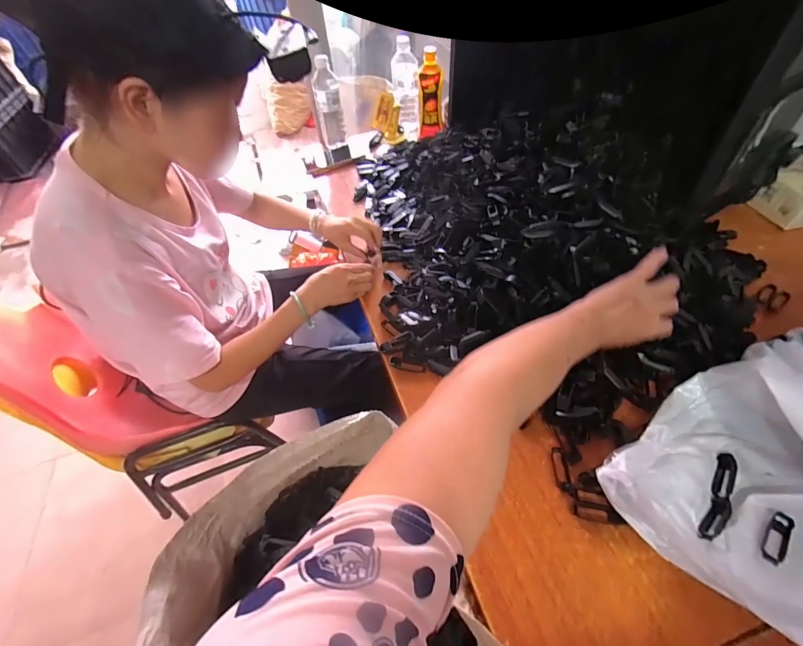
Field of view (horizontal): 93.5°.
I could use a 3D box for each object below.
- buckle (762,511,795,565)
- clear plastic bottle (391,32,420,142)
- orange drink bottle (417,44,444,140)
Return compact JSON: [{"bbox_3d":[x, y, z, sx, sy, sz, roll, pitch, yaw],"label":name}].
[{"bbox_3d":[0.386,0.220,0.386,0.017,0.010,0.054,32,60,27],"label":"buckle"},{"bbox_3d":[0.013,-0.625,1.016,0.067,0.219,0.059,-1,51,5],"label":"clear plastic bottle"},{"bbox_3d":[0.079,-0.590,0.982,0.067,0.189,0.069,0,51,5],"label":"orange drink bottle"}]

